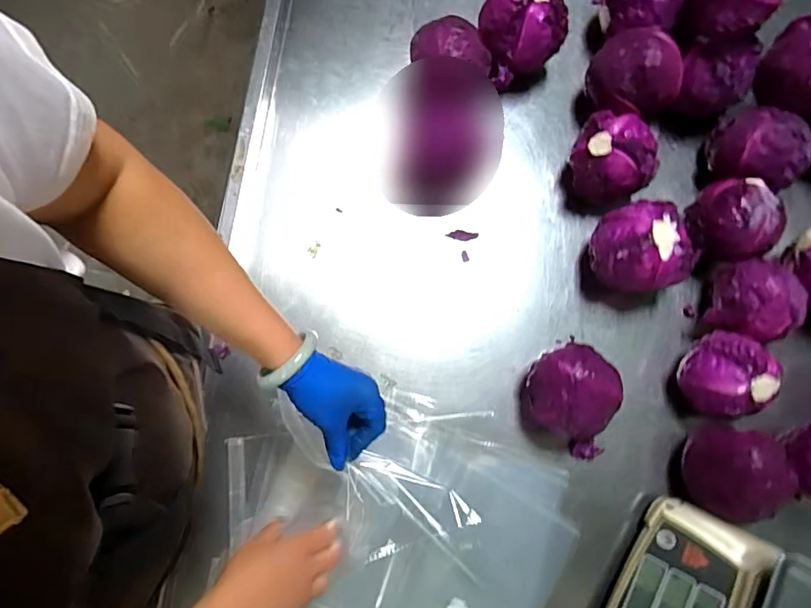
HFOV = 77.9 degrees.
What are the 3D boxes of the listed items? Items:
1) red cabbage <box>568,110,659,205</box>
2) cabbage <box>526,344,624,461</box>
[{"bbox_3d":[0.277,-0.195,0.684,0.103,0.106,0.103,16,78,-1],"label":"red cabbage"},{"bbox_3d":[0.214,0.119,0.622,0.138,0.097,0.114,37,78,4],"label":"cabbage"}]

